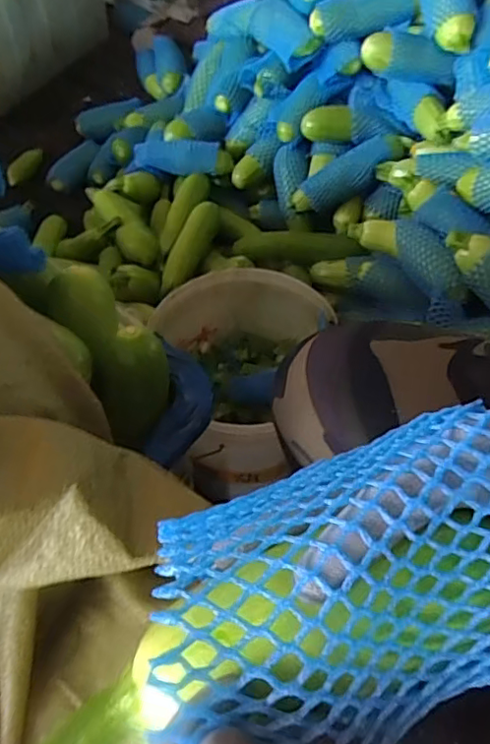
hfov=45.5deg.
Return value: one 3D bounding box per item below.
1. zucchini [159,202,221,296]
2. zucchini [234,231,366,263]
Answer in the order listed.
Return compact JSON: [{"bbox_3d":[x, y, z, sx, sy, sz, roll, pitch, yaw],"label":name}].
[{"bbox_3d":[-0.097,-0.218,1.008,0.055,0.042,0.214,11,54,12],"label":"zucchini"},{"bbox_3d":[0.091,-0.226,1.031,0.220,0.047,0.048,5,53,7],"label":"zucchini"}]

